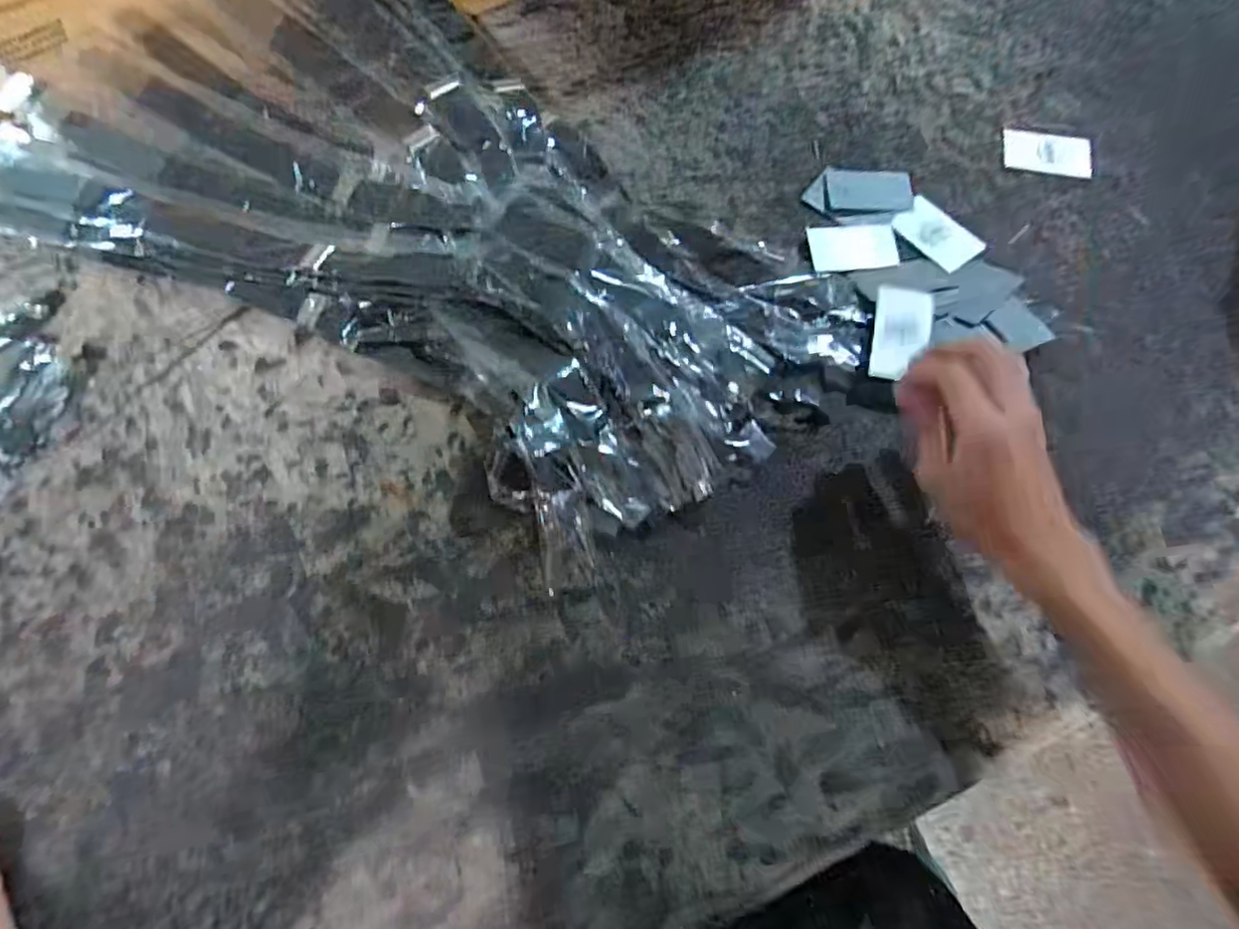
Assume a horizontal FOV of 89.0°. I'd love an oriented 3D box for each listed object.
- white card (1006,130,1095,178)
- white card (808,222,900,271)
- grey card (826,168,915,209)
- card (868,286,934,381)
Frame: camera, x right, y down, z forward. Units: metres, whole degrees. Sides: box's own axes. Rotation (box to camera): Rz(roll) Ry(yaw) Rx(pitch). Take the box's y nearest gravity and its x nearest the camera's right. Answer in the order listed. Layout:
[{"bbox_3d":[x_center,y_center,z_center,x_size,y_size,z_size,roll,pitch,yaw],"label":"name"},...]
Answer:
[{"bbox_3d":[0.366,-0.266,0.538,0.073,0.004,0.061,13,61,7],"label":"white card"},{"bbox_3d":[0.189,-0.176,0.509,0.068,0.004,0.041,-3,74,1],"label":"white card"},{"bbox_3d":[0.210,-0.231,0.527,0.069,0.004,0.042,1,74,2],"label":"grey card"},{"bbox_3d":[0.210,-0.098,0.468,0.042,0.010,0.078,10,74,4],"label":"card"}]

